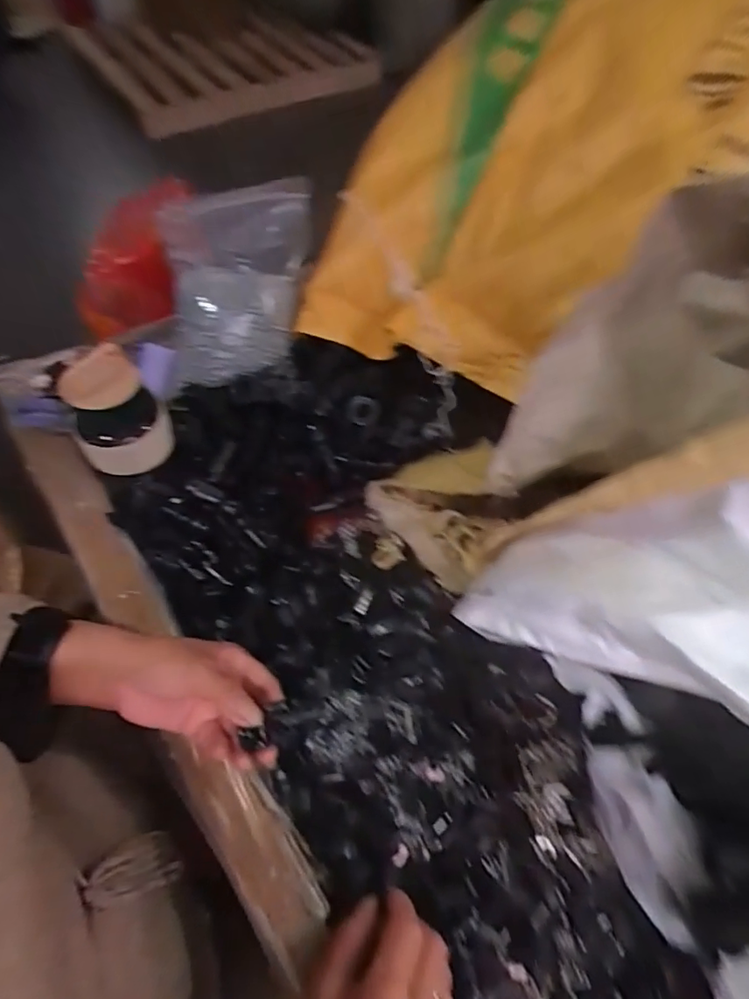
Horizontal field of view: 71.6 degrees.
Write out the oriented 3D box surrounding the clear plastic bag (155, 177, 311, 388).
[{"bbox_3d":[-0.136,-0.224,0.522,0.148,0.118,0.166,-5,59,-6],"label":"clear plastic bag"}]

